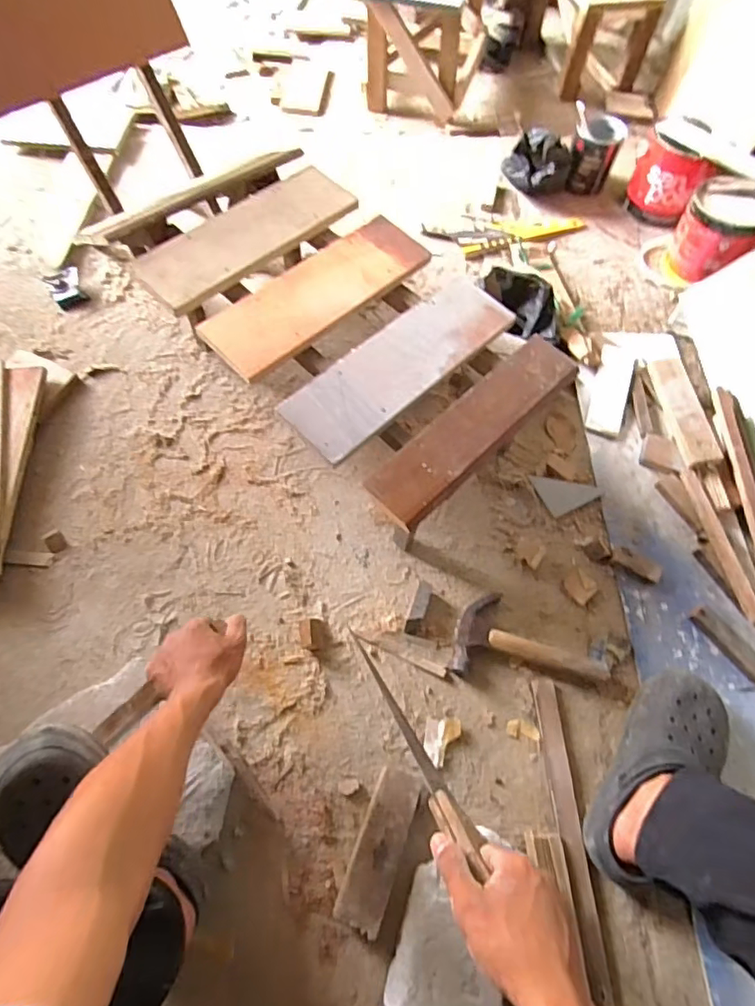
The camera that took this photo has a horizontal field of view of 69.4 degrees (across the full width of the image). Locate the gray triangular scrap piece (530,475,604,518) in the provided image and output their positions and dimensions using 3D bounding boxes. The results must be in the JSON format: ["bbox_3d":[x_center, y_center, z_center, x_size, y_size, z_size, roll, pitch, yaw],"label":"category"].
[{"bbox_3d":[0.319,-0.026,0.919,0.097,0.012,0.077,-24,67,-14],"label":"gray triangular scrap piece"}]

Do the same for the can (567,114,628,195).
[{"bbox_3d":[0.493,-0.793,1.255,0.100,0.139,0.112,23,65,8],"label":"can"}]

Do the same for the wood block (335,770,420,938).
[{"bbox_3d":[0.002,0.422,0.672,0.056,0.040,0.171,21,64,7],"label":"wood block"}]

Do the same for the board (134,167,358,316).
[{"bbox_3d":[-0.195,-0.404,0.821,0.337,0.023,0.120,-41,72,-20],"label":"board"}]

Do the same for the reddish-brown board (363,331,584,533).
[{"bbox_3d":[0.129,-0.103,0.712,0.344,0.018,0.082,-41,72,-20],"label":"reddish-brown board"}]

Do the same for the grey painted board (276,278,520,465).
[{"bbox_3d":[0.032,-0.195,0.741,0.350,0.013,0.115,-40,72,-20],"label":"grey painted board"}]

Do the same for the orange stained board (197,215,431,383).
[{"bbox_3d":[-0.082,-0.304,0.776,0.348,0.011,0.112,-41,72,-20],"label":"orange stained board"}]

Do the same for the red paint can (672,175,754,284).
[{"bbox_3d":[0.666,-0.530,1.073,0.147,0.144,0.127,32,66,12],"label":"red paint can"}]

